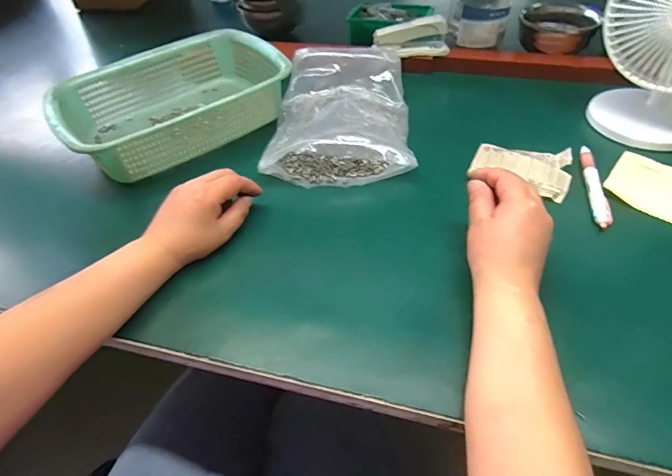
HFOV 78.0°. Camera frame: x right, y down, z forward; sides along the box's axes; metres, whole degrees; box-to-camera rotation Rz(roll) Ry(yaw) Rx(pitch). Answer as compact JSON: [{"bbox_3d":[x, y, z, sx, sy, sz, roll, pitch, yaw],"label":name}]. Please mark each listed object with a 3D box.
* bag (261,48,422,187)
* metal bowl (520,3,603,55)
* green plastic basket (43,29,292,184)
[{"bbox_3d":[0.008,-0.175,0.563,0.185,0.059,0.243,1,47,4],"label":"bag"},{"bbox_3d":[0.375,-0.356,0.706,0.122,0.051,0.108,14,49,16],"label":"metal bowl"},{"bbox_3d":[-0.224,-0.192,0.587,0.297,0.080,0.225,-29,52,-22],"label":"green plastic basket"}]

